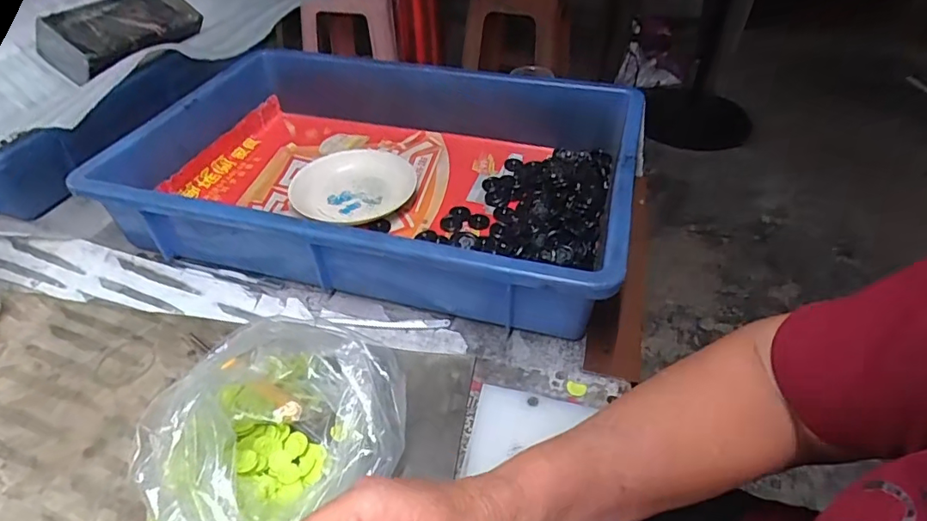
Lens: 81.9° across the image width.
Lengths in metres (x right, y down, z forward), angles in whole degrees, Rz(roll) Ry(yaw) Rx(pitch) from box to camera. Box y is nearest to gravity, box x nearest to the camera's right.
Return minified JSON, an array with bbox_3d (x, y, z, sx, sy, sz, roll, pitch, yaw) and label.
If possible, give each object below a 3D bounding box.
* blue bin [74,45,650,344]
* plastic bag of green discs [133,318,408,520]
[{"bbox_3d":[-0.074,-0.092,0.503,0.442,0.080,0.294,11,45,12],"label":"blue bin"},{"bbox_3d":[-0.103,0.098,0.295,0.102,0.077,0.143,31,52,29],"label":"plastic bag of green discs"}]

